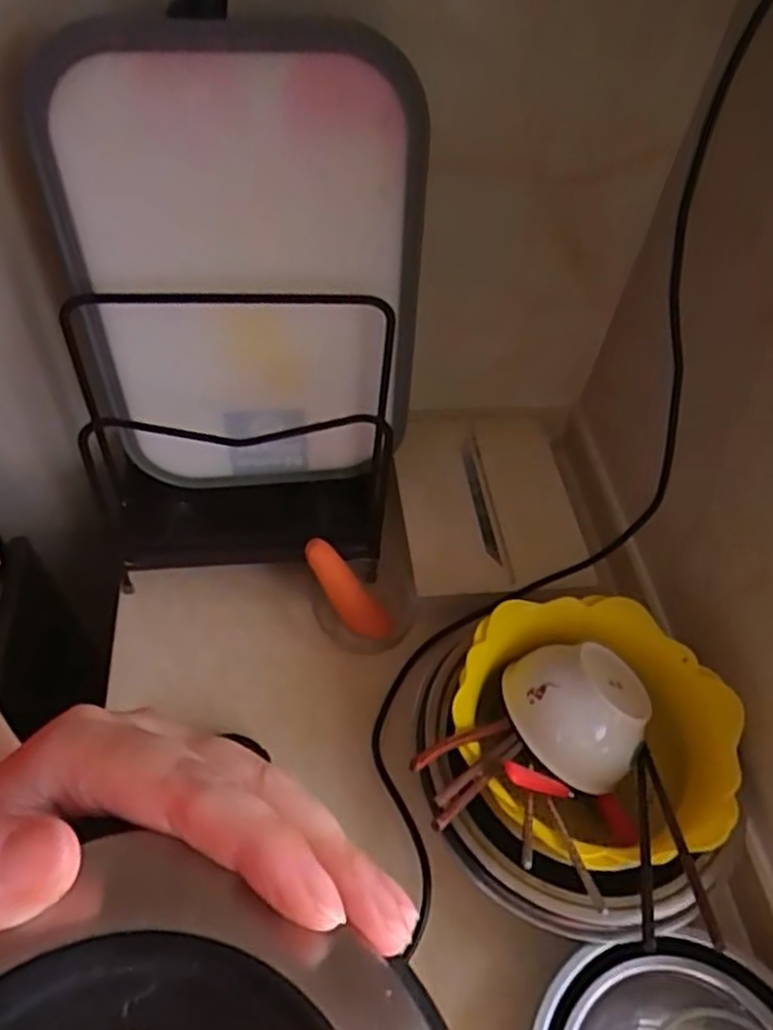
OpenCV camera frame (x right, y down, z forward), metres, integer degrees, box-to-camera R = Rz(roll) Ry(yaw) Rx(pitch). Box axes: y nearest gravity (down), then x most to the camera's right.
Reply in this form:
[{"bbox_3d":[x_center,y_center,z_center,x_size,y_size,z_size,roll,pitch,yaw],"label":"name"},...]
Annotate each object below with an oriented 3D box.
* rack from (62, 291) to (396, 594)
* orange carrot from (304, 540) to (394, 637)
[{"bbox_3d":[-0.130,-0.063,0.640,0.270,0.278,0.092,2,51,-4],"label":"rack"},{"bbox_3d":[-0.042,0.073,0.708,0.033,0.125,0.030,-8,34,47],"label":"orange carrot"}]

